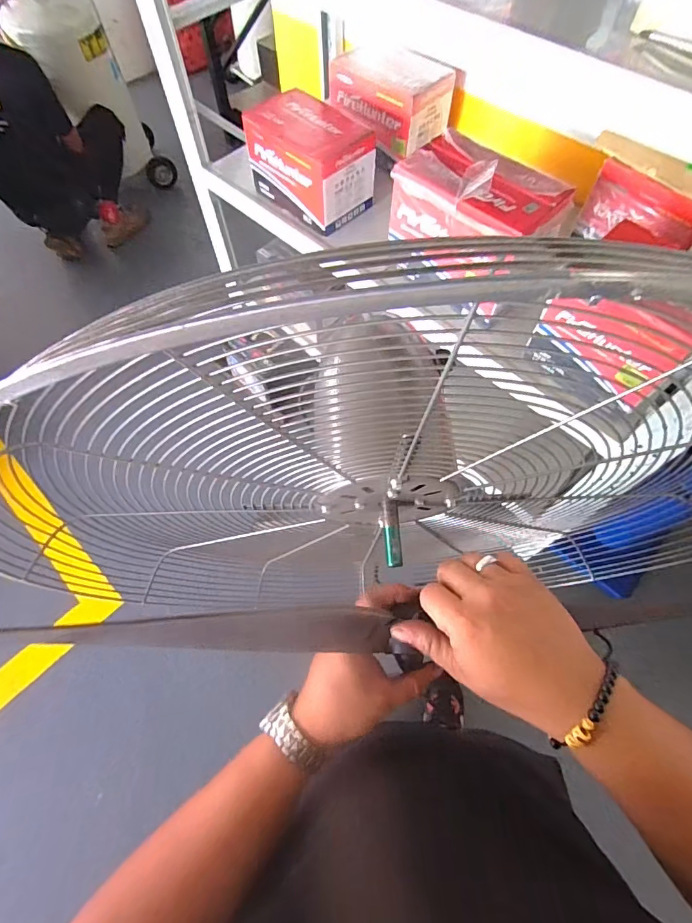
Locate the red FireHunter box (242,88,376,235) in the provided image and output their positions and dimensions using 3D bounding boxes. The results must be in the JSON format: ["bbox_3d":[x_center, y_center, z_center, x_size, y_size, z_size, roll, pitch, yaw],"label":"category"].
[{"bbox_3d":[-0.089,-0.764,1.126,0.303,0.201,0.164,39,70,17],"label":"red FireHunter box"}]

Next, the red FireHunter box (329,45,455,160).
[{"bbox_3d":[0.113,-0.982,1.179,0.312,0.155,0.189,41,71,18],"label":"red FireHunter box"}]

